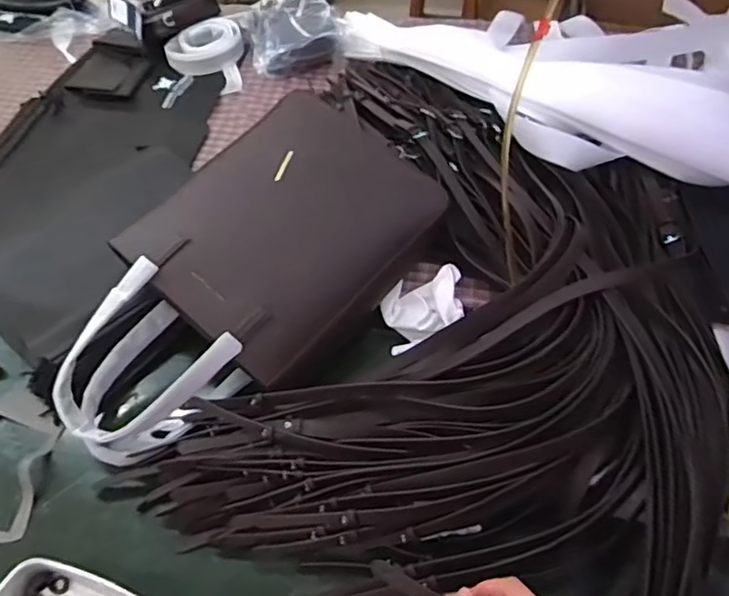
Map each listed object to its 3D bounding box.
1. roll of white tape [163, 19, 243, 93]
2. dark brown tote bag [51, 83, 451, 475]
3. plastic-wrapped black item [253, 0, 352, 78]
[{"bbox_3d":[-0.324,-0.497,1.184,0.161,0.049,0.203,-14,55,-10],"label":"roll of white tape"},{"bbox_3d":[-0.167,-0.026,0.798,0.295,0.129,0.565,46,72,4],"label":"dark brown tote bag"},{"bbox_3d":[-0.140,-0.557,1.195,0.199,0.092,0.181,-5,54,-4],"label":"plastic-wrapped black item"}]

